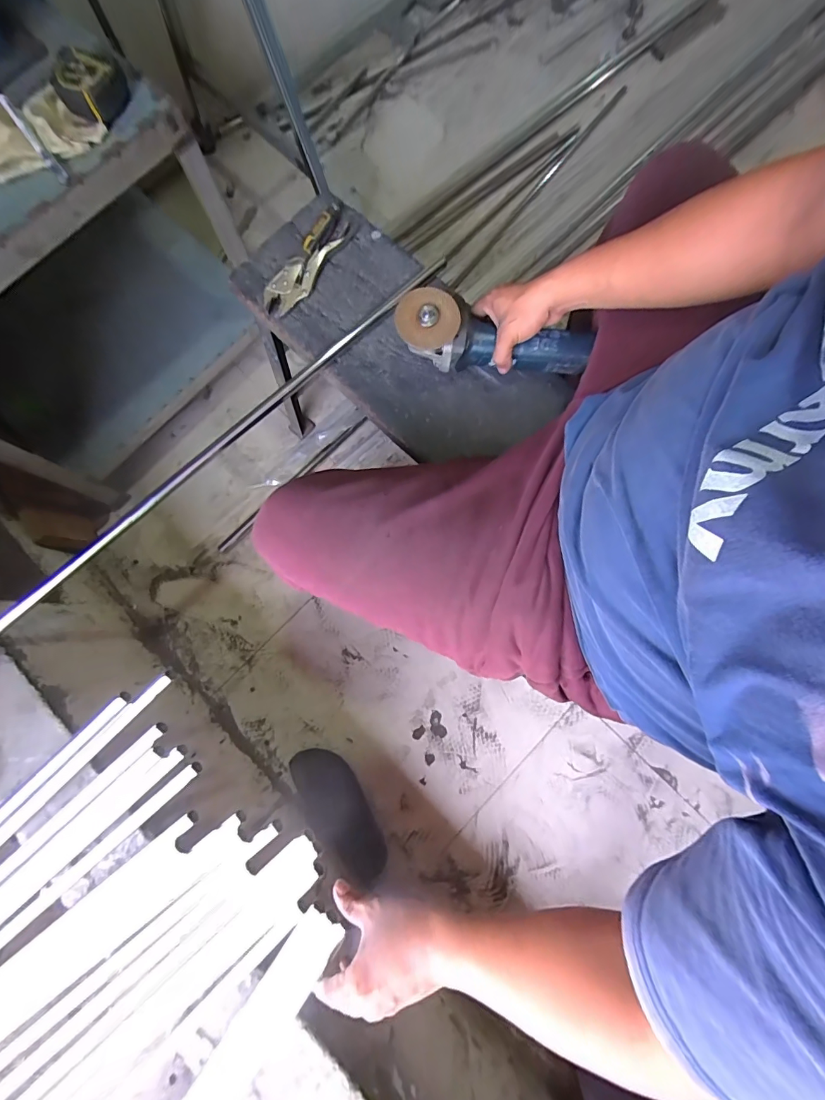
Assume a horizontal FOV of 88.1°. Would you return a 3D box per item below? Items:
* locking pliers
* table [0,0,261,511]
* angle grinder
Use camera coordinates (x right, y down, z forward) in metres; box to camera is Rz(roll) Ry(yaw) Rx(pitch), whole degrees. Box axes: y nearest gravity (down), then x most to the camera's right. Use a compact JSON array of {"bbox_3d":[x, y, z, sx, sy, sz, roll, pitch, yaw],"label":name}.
[{"bbox_3d":[-0.176,-0.483,0.712,0.061,0.035,0.213,32,82,6],"label":"locking pliers"},{"bbox_3d":[-0.665,-0.489,0.853,0.683,0.615,0.385,-44,82,-7],"label":"table"},{"bbox_3d":[0.116,-0.306,0.622,0.279,0.080,0.078,7,80,-5],"label":"angle grinder"}]

